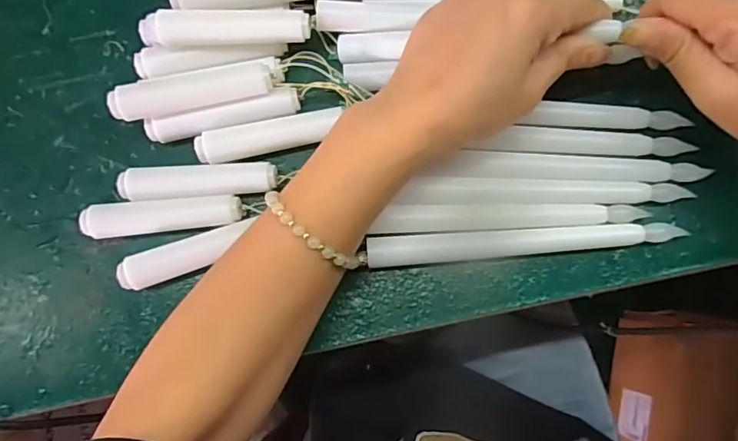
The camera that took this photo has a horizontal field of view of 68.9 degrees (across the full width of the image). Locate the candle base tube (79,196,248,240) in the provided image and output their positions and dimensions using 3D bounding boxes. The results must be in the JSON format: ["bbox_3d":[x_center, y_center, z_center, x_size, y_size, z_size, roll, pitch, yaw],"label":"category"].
[{"bbox_3d":[-0.118,-0.002,0.311,0.090,0.017,0.018,-6,82,2],"label":"candle base tube"}]

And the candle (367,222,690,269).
[{"bbox_3d":[0.085,0.013,0.297,0.168,0.016,0.016,-4,82,2],"label":"candle"}]

